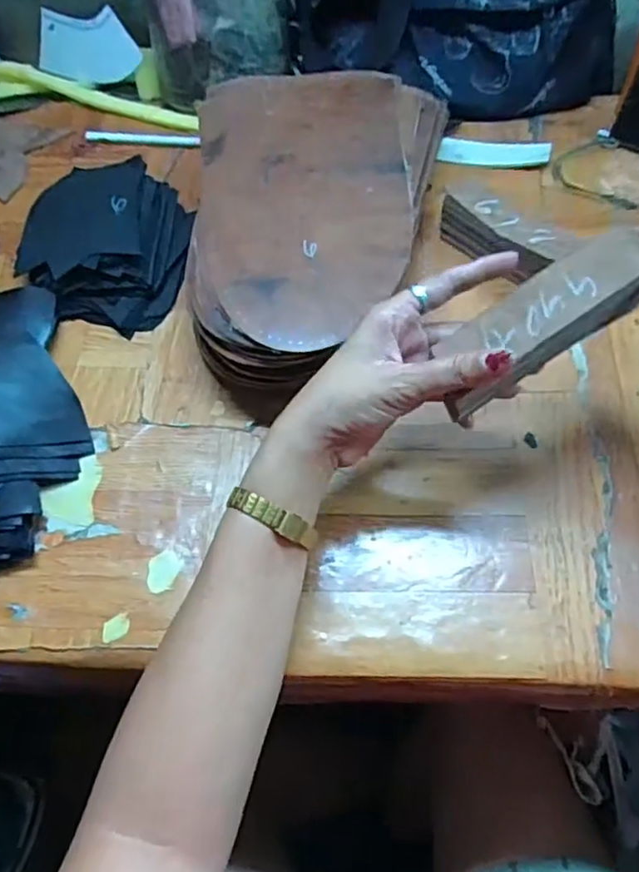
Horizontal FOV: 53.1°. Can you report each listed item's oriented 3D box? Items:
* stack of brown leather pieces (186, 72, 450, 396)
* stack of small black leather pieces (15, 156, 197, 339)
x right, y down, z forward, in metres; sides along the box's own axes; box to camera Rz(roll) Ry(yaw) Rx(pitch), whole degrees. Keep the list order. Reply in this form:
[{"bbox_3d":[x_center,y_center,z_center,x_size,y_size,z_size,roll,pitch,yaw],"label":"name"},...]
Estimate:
[{"bbox_3d":[0.007,-0.165,0.506,0.201,0.071,0.303,-3,59,2],"label":"stack of brown leather pieces"},{"bbox_3d":[-0.180,-0.165,0.537,0.131,0.039,0.157,1,59,5],"label":"stack of small black leather pieces"}]

